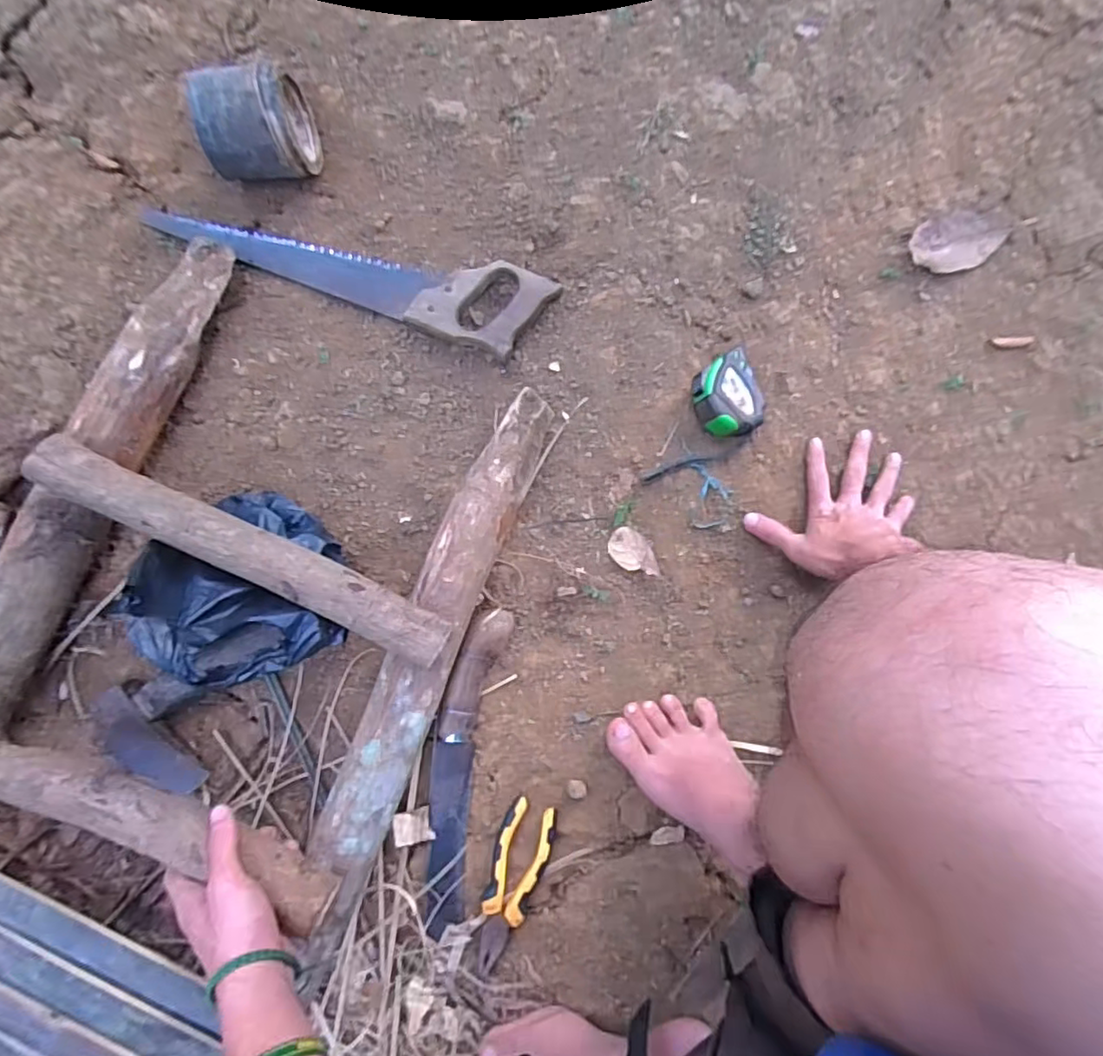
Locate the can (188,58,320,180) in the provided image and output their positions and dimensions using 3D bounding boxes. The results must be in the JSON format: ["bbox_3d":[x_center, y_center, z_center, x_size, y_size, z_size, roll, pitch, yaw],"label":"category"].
[{"bbox_3d":[-0.284,-0.388,0.595,0.089,0.093,0.085,-5,83,-1],"label":"can"}]

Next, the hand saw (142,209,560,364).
[{"bbox_3d":[-0.200,-0.273,0.620,0.404,0.020,0.092,20,83,2],"label":"hand saw"}]

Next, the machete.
[{"bbox_3d":[-0.086,0.225,0.579,0.049,0.034,0.293,9,83,1],"label":"machete"}]

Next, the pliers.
[{"bbox_3d":[-0.040,0.333,0.574,0.050,0.018,0.149,23,83,2],"label":"pliers"}]

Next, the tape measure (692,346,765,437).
[{"bbox_3d":[0.175,-0.129,0.615,0.063,0.042,0.082,-20,84,-3],"label":"tape measure"}]

